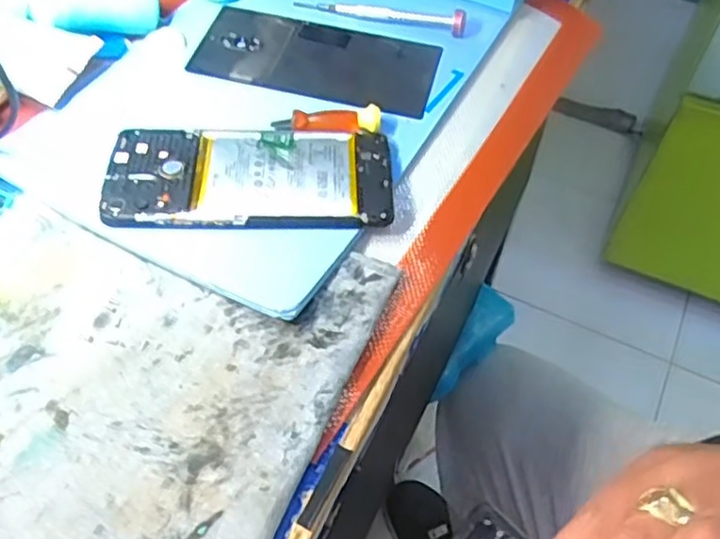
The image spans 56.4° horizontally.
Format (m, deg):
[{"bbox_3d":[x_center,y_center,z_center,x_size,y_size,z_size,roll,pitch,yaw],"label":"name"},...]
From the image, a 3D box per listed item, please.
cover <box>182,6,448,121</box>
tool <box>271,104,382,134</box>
[{"bbox_3d":[-0.029,-0.146,0.455,0.159,0.007,0.075,12,56,7],"label":"cover"},{"bbox_3d":[-0.020,-0.089,0.410,0.064,0.012,0.018,-7,55,-6],"label":"tool"}]

